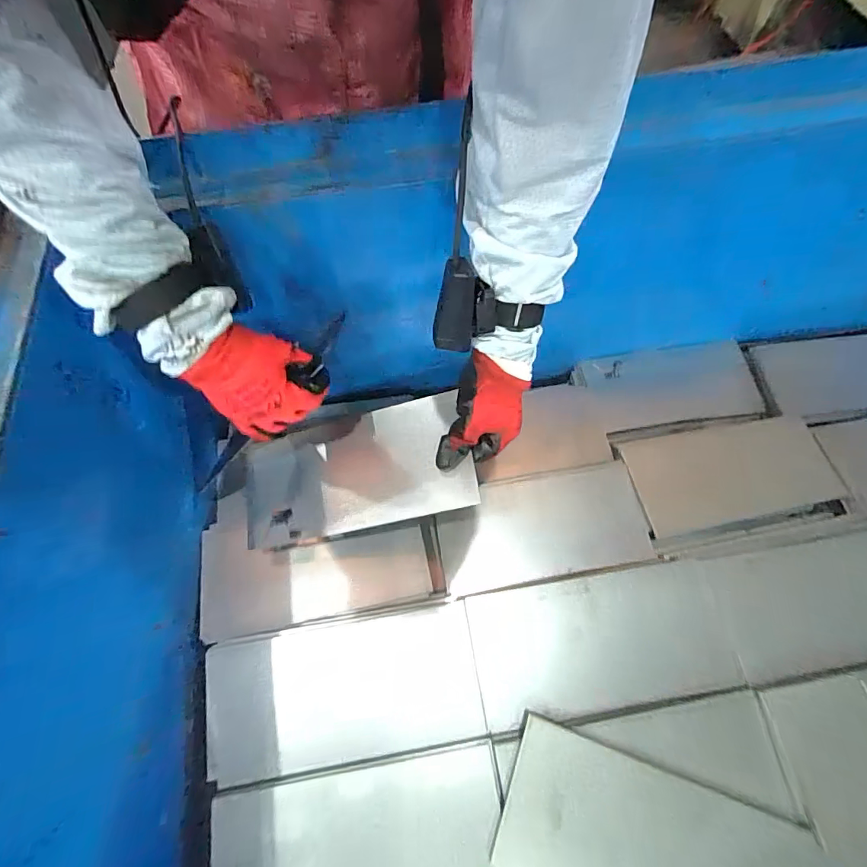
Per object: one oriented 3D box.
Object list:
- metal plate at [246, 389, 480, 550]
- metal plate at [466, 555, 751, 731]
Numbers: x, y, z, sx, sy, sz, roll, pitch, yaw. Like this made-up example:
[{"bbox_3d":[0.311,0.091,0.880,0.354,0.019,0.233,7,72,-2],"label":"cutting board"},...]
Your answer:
[{"bbox_3d":[-0.086,0.040,0.471,0.247,0.011,0.116,-14,75,11],"label":"metal plate"},{"bbox_3d":[0.167,0.209,0.462,0.250,0.007,0.125,-9,66,-3],"label":"metal plate"}]

